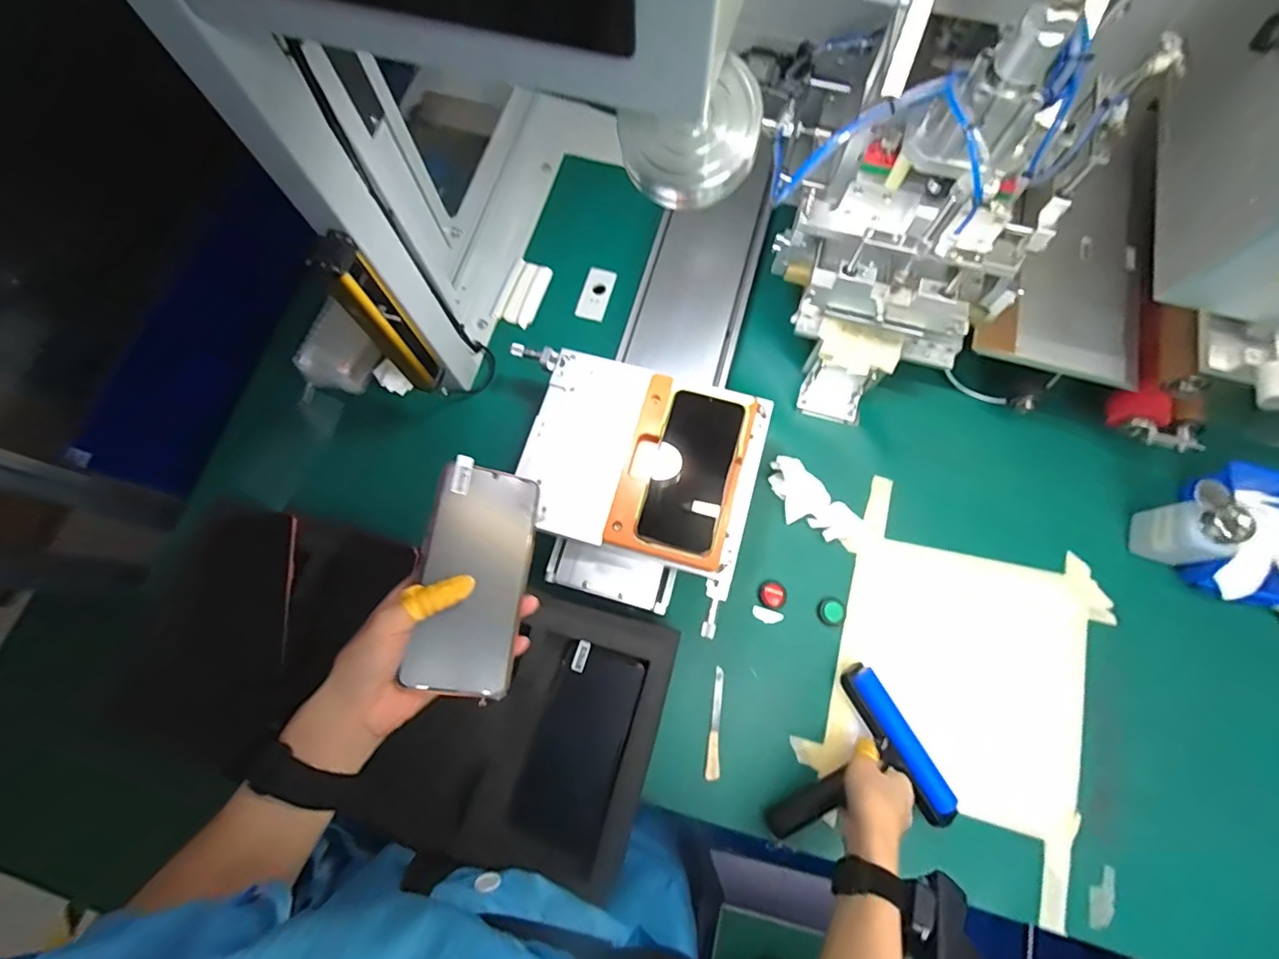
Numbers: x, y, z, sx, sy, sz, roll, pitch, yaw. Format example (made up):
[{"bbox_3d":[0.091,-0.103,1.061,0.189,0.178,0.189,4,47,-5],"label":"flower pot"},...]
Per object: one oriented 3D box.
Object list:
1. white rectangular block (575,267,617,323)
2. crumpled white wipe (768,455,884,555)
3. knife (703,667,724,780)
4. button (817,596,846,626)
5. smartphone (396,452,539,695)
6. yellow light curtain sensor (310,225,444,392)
[{"bbox_3d":[-0.059,-0.255,0.743,0.039,0.008,0.079,15,75,4],"label":"white rectangular block"},{"bbox_3d":[0.217,0.037,0.644,0.153,0.028,0.059,42,78,11],"label":"crumpled white wipe"},{"bbox_3d":[0.083,0.268,0.594,0.015,0.008,0.114,6,75,2],"label":"knife"},{"bbox_3d":[0.221,0.152,0.619,0.030,0.007,0.031,9,75,2],"label":"button"},{"bbox_3d":[-0.118,0.068,0.388,0.075,0.011,0.160,15,68,-20],"label":"smartphone"},{"bbox_3d":[-0.224,-0.136,0.482,0.037,0.206,0.032,-39,78,-10],"label":"yellow light curtain sensor"}]

